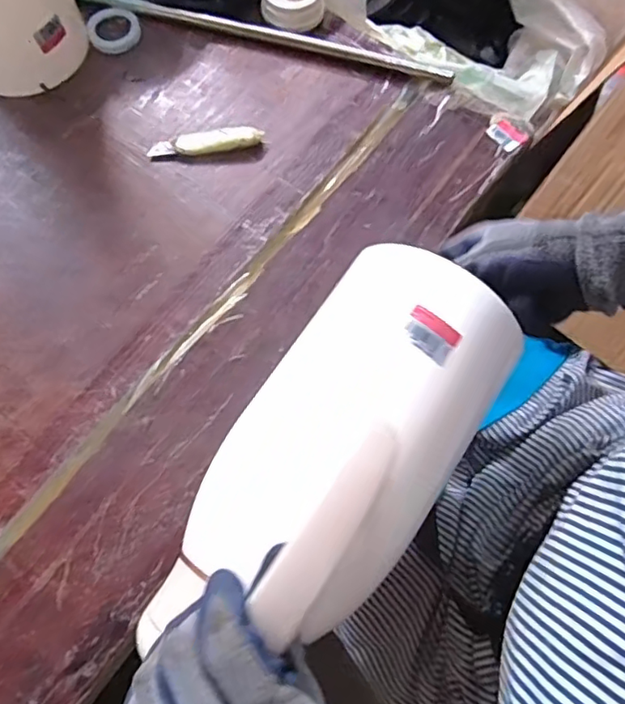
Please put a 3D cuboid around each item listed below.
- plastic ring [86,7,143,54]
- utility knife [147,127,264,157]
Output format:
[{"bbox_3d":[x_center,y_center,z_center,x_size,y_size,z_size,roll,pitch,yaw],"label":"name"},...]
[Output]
[{"bbox_3d":[-0.217,-0.355,0.632,0.058,0.008,0.062,0,71,0],"label":"plastic ring"},{"bbox_3d":[-0.106,-0.208,0.572,0.112,0.016,0.022,-5,71,-1],"label":"utility knife"}]

